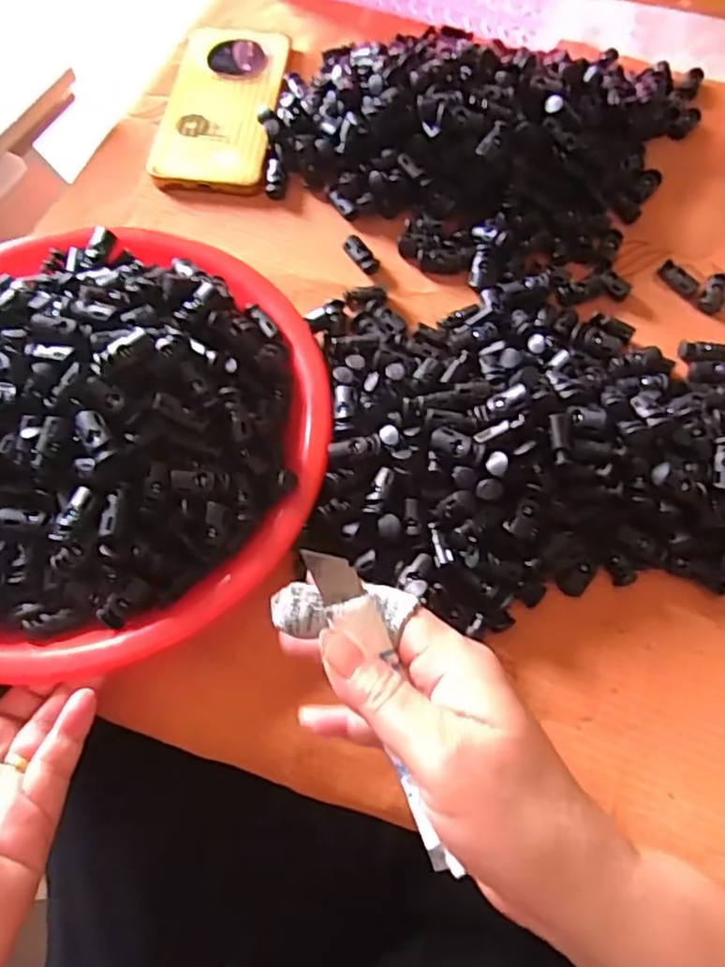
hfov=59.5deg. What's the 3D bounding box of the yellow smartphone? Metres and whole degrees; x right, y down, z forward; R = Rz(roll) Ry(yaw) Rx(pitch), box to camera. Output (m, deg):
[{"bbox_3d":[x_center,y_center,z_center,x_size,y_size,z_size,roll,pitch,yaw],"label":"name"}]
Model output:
[{"bbox_3d":[-0.101,-0.280,0.461,0.079,0.010,0.171,5,67,1],"label":"yellow smartphone"}]

